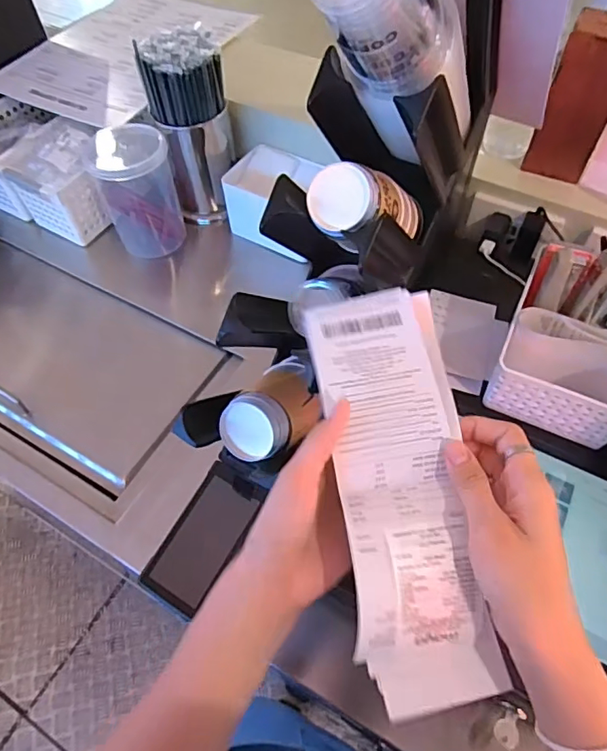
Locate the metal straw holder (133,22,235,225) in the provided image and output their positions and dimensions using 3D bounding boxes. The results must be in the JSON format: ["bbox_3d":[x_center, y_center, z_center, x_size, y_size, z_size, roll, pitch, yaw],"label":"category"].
[{"bbox_3d":[-0.172,-0.377,0.814,0.112,0.277,0.090,-12,56,-8],"label":"metal straw holder"}]

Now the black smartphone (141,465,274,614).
[{"bbox_3d":[-0.107,0.177,0.570,0.071,0.007,0.153,34,76,-2],"label":"black smartphone"}]

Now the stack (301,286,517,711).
[{"bbox_3d":[0.064,0.067,0.348,0.089,0.053,0.273,-5,70,-3],"label":"stack"}]

